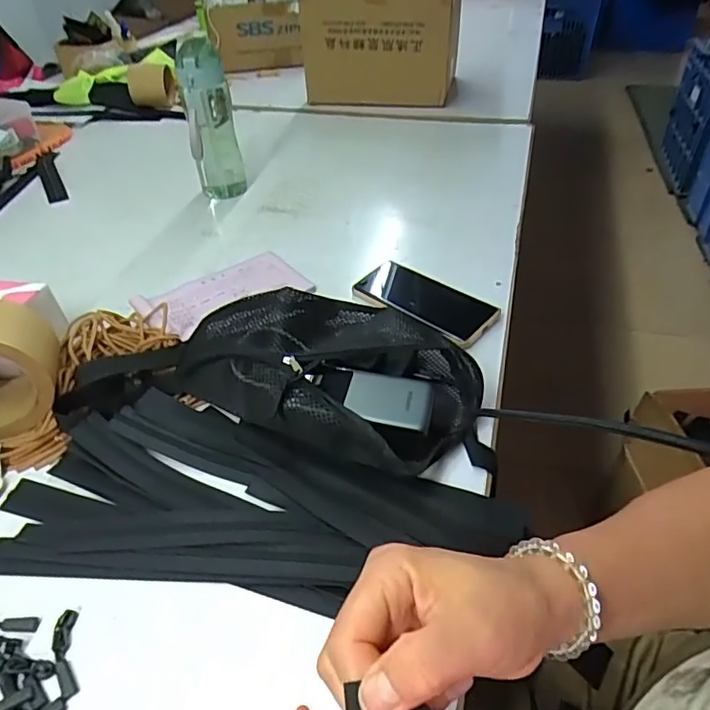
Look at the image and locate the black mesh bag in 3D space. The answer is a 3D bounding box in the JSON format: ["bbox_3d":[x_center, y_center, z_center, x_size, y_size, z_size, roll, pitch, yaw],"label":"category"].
[{"bbox_3d":[-0.064,0.005,0.512,0.379,0.061,0.201,6,44,9],"label":"black mesh bag"}]

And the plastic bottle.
[{"bbox_3d":[-0.212,-0.338,0.790,0.068,0.218,0.062,-11,44,-9],"label":"plastic bottle"}]

